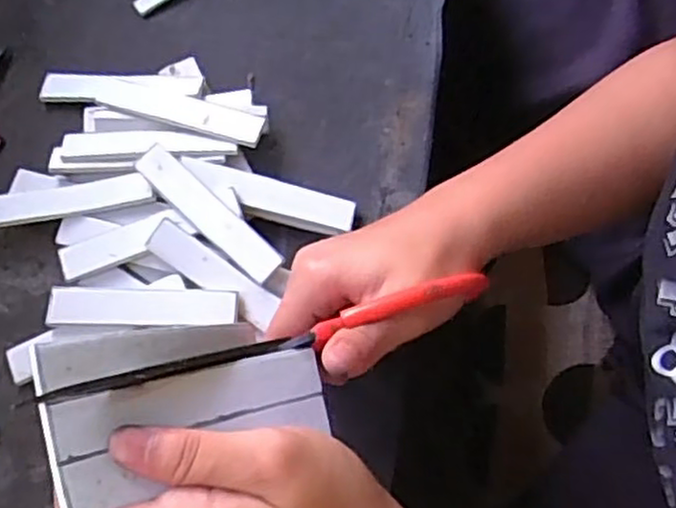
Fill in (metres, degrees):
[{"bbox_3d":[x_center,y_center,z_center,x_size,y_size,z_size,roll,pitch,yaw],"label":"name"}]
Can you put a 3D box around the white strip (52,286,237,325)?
[{"bbox_3d":[-0.110,0.029,0.395,0.108,0.004,0.021,0,71,5],"label":"white strip"}]

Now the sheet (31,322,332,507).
[{"bbox_3d":[-0.057,0.055,0.269,0.106,0.022,0.060,-5,63,-37],"label":"sheet"}]

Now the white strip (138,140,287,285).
[{"bbox_3d":[-0.077,-0.024,0.407,0.106,0.006,0.020,42,91,13],"label":"white strip"}]

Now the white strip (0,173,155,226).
[{"bbox_3d":[-0.166,-0.033,0.425,0.106,0.006,0.022,-9,67,-1],"label":"white strip"}]

